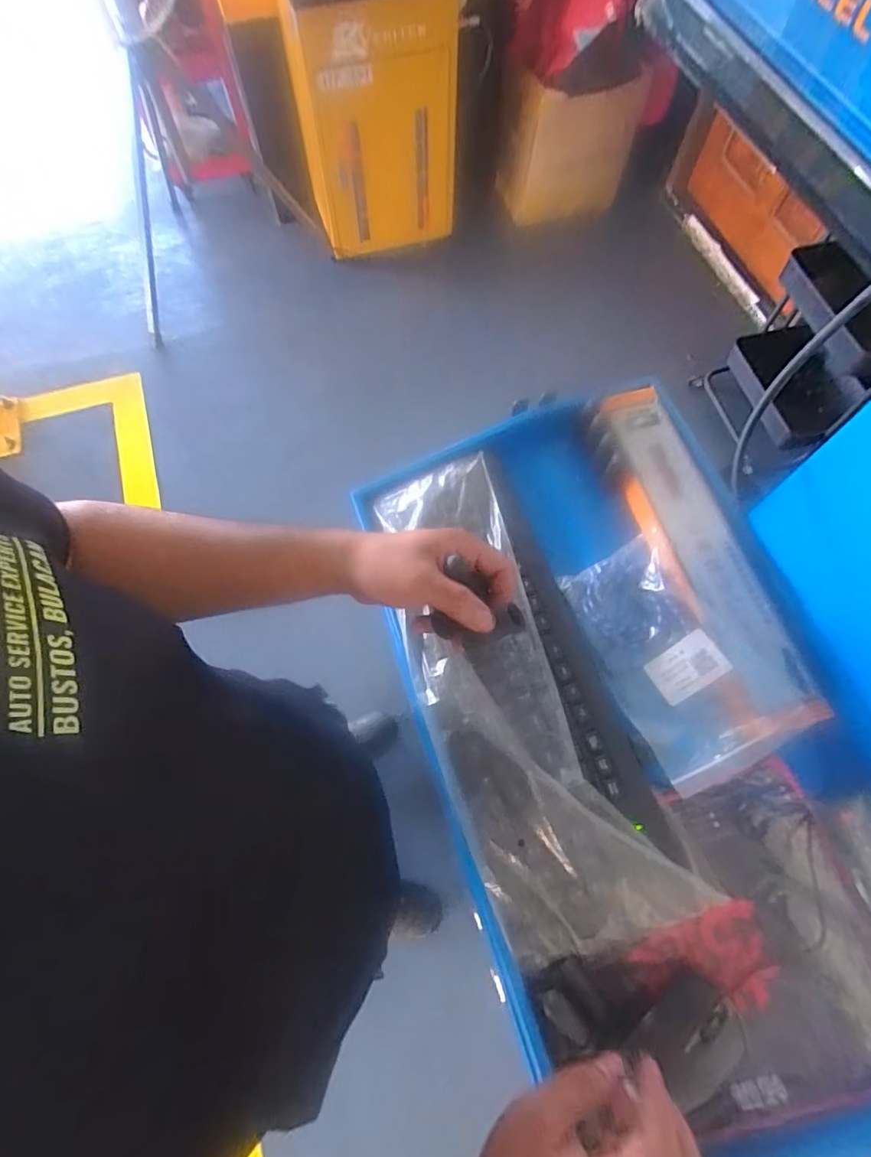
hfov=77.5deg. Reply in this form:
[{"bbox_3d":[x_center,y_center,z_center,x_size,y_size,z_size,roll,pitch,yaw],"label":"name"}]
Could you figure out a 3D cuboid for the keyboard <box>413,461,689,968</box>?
[{"bbox_3d":[0.066,0.080,0.475,0.150,0.031,0.414,-18,68,-8],"label":"keyboard"}]

